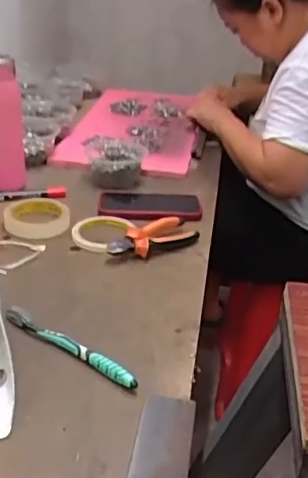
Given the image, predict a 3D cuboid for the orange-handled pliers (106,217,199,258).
[{"bbox_3d":[-0.002,-0.002,0.805,0.138,0.027,0.052,-17,35,-34],"label":"orange-handled pliers"}]

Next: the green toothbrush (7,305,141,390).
[{"bbox_3d":[-0.091,0.114,0.597,0.178,0.015,0.016,21,33,28],"label":"green toothbrush"}]

